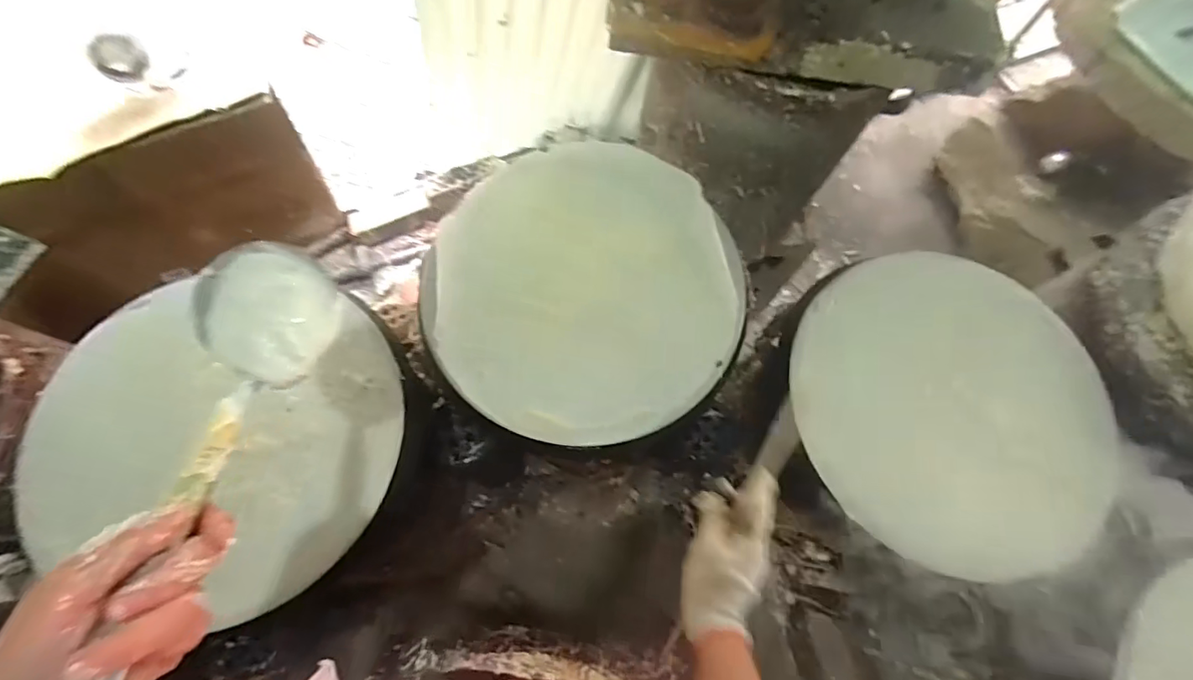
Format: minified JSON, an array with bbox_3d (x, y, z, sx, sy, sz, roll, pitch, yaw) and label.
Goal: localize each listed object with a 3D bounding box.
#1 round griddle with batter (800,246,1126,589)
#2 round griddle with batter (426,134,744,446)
[{"bbox_3d":[0.422,0.079,0.636,0.388,0.046,0.354,23,78,0],"label":"round griddle with batter"},{"bbox_3d":[-0.009,-0.060,0.658,0.364,0.054,0.358,1,71,-2],"label":"round griddle with batter"}]

